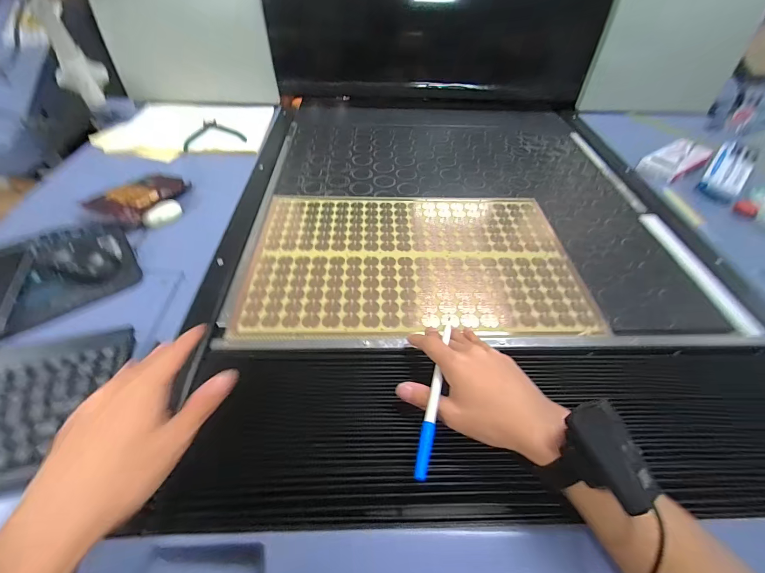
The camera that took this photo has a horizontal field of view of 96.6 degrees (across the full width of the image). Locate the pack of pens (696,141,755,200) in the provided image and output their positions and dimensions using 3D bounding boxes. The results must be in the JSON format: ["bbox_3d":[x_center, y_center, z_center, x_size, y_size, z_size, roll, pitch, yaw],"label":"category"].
[{"bbox_3d":[0.693,-0.234,0.686,0.062,0.035,0.149,30,73,23],"label":"pack of pens"}]

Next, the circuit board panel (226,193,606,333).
[{"bbox_3d":[0.045,-0.050,0.521,0.466,0.006,0.293,0,49,-1],"label":"circuit board panel"}]

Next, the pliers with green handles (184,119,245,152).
[{"bbox_3d":[-0.382,-0.346,0.766,0.127,0.012,0.127,-18,51,-16],"label":"pliers with green handles"}]

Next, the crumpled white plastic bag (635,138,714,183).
[{"bbox_3d":[0.605,-0.262,0.710,0.170,0.032,0.082,-24,53,-21],"label":"crumpled white plastic bag"}]

